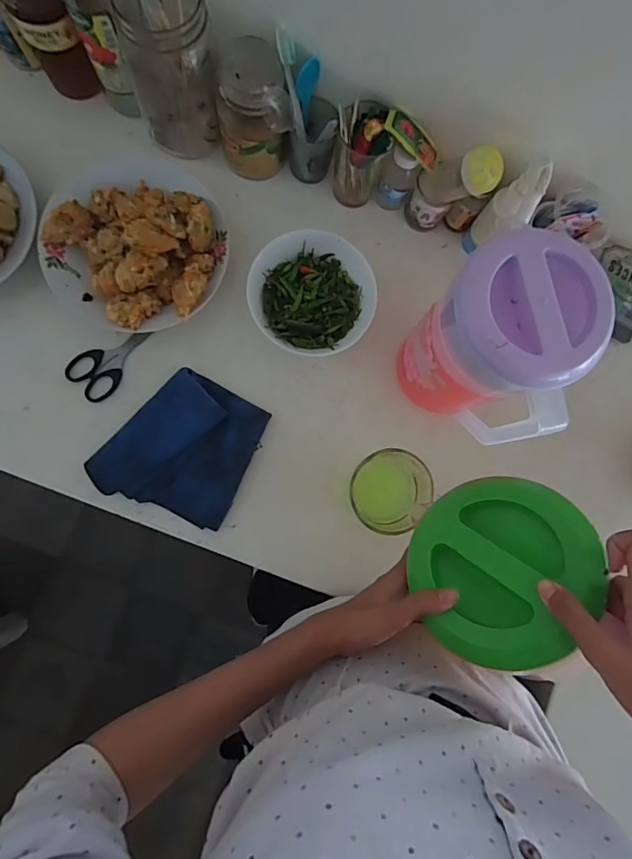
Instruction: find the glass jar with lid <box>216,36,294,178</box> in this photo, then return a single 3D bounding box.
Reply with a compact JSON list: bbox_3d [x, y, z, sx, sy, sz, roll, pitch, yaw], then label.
[{"bbox_3d":[-0.069,-0.348,0.513,0.074,0.124,0.064,-4,85,-5],"label":"glass jar with lid"}]

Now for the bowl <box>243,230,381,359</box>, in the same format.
[{"bbox_3d":[-0.005,-0.155,0.542,0.139,0.043,0.142,0,85,-5],"label":"bowl"}]

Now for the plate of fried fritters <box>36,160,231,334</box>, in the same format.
[{"bbox_3d":[-0.202,-0.212,0.509,0.196,0.054,0.198,0,85,-5],"label":"plate of fried fritters"}]

